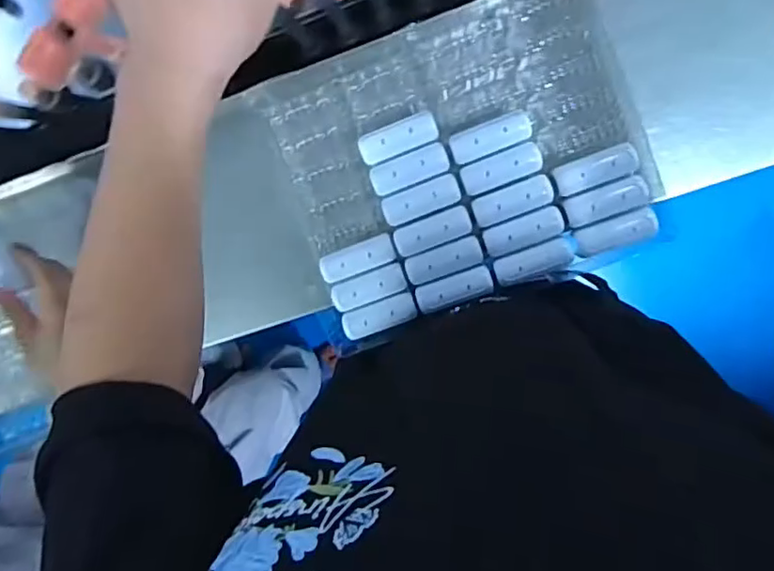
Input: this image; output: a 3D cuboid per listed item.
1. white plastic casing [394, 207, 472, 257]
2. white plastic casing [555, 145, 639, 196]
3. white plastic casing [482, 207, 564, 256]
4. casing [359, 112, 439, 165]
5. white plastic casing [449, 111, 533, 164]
[{"bbox_3d":[0.045,-0.052,0.585,0.077,0.009,0.028,-21,96,8],"label":"white plastic casing"},{"bbox_3d":[0.198,-0.109,0.559,0.078,0.015,0.027,-20,96,8],"label":"white plastic casing"},{"bbox_3d":[0.132,-0.052,0.579,0.078,0.009,0.028,-20,96,8],"label":"white plastic casing"},{"bbox_3d":[0.011,-0.140,0.573,0.076,0.008,0.030,-21,96,8],"label":"casing"},{"bbox_3d":[0.098,-0.140,0.567,0.077,0.015,0.028,-20,96,8],"label":"white plastic casing"}]

